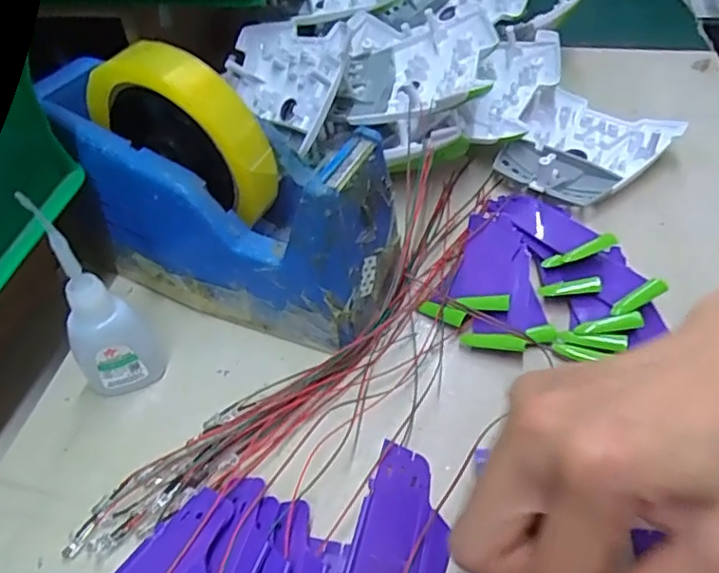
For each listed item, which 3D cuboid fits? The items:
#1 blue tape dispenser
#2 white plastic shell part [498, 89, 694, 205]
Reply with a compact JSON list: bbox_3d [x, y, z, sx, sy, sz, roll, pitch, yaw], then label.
[{"bbox_3d":[-0.066,-0.052,0.299,0.162,0.122,0.072,16,49,17],"label":"blue tape dispenser"},{"bbox_3d":[0.146,-0.093,0.398,0.091,0.027,0.104,33,56,29],"label":"white plastic shell part"}]

